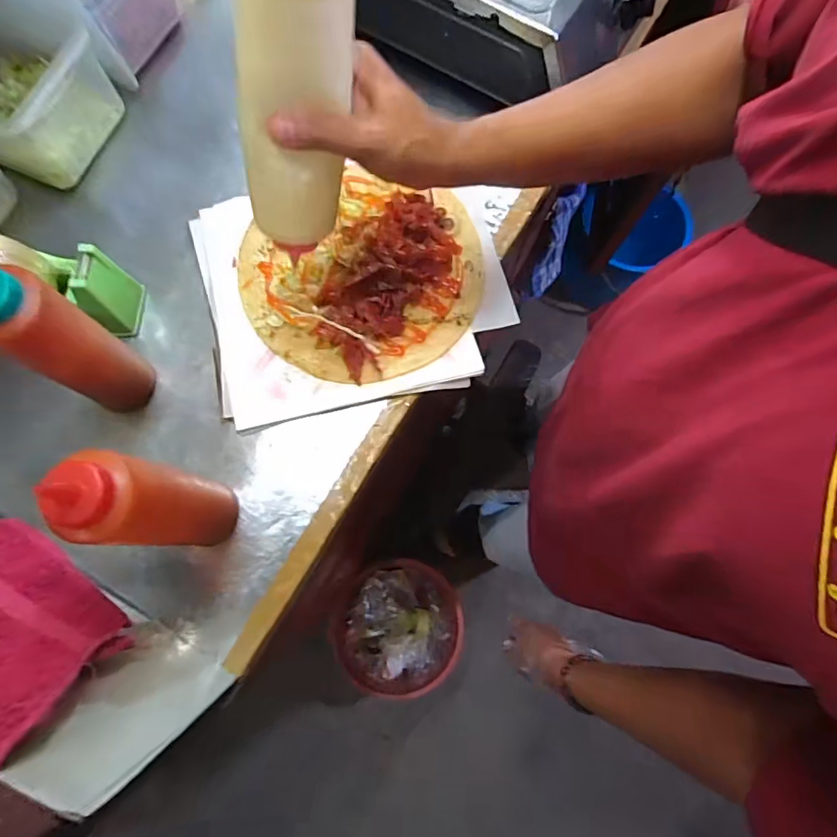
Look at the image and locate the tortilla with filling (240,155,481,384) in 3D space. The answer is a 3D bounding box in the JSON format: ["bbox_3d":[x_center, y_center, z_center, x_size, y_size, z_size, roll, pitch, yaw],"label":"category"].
[{"bbox_3d":[-0.062,-0.153,0.525,0.246,0.029,0.229,14,75,3],"label":"tortilla with filling"}]

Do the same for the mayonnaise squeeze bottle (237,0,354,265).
[{"bbox_3d":[-0.085,-0.207,0.353,0.061,0.189,0.059,21,48,5],"label":"mayonnaise squeeze bottle"}]

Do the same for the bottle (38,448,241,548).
[{"bbox_3d":[-0.203,0.062,0.377,0.068,0.203,0.061,15,75,3],"label":"bottle"}]

